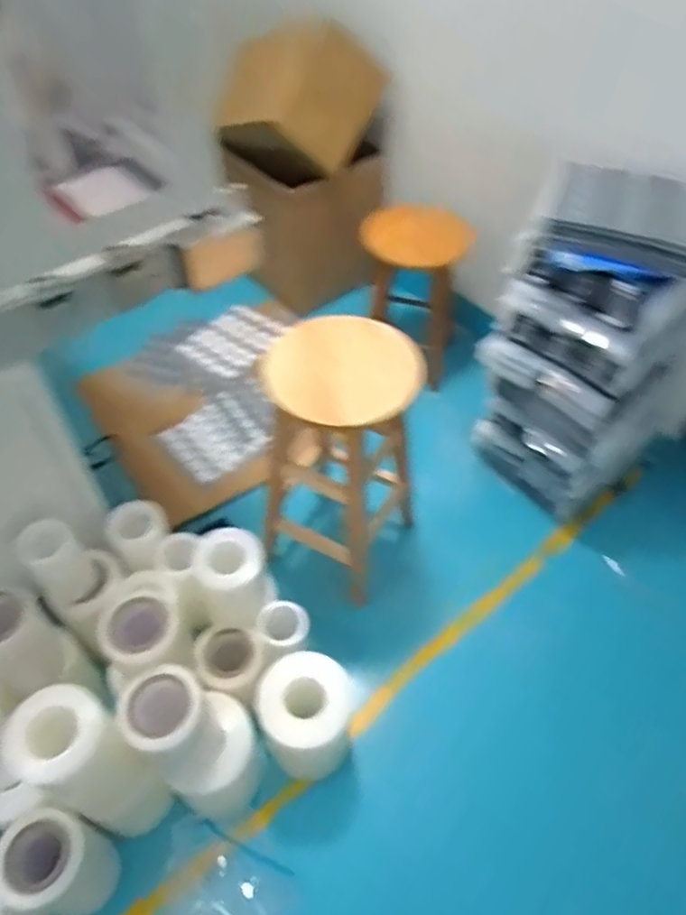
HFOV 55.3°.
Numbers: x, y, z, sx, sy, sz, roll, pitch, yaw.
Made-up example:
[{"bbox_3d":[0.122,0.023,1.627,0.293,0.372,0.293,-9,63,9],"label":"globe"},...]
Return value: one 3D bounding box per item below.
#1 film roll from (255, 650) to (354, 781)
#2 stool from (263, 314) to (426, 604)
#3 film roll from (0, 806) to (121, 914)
[{"bbox_3d":[-0.070,0.505,1.275,0.160,0.255,0.165,0,51,0],"label":"film roll"},{"bbox_3d":[-0.004,0.018,1.434,0.305,0.616,0.300,0,51,0],"label":"stool"},{"bbox_3d":[-0.480,0.702,1.119,0.136,0.219,0.137,0,51,0],"label":"film roll"}]

